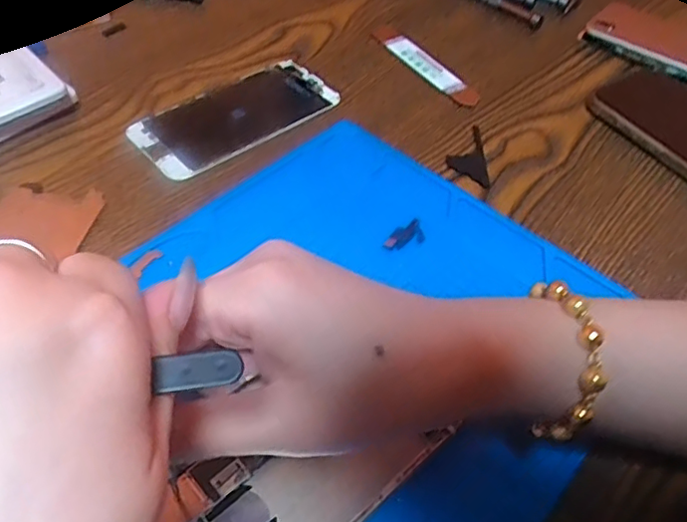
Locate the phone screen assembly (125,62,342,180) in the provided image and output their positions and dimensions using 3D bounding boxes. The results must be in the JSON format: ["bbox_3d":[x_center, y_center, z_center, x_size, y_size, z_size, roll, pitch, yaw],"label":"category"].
[{"bbox_3d":[-0.071,-0.098,0.389,0.134,0.004,0.062,-33,60,-27],"label":"phone screen assembly"}]

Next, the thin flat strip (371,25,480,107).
[{"bbox_3d":[0.060,-0.149,0.443,0.024,0.004,0.115,-29,56,-18],"label":"thin flat strip"}]

